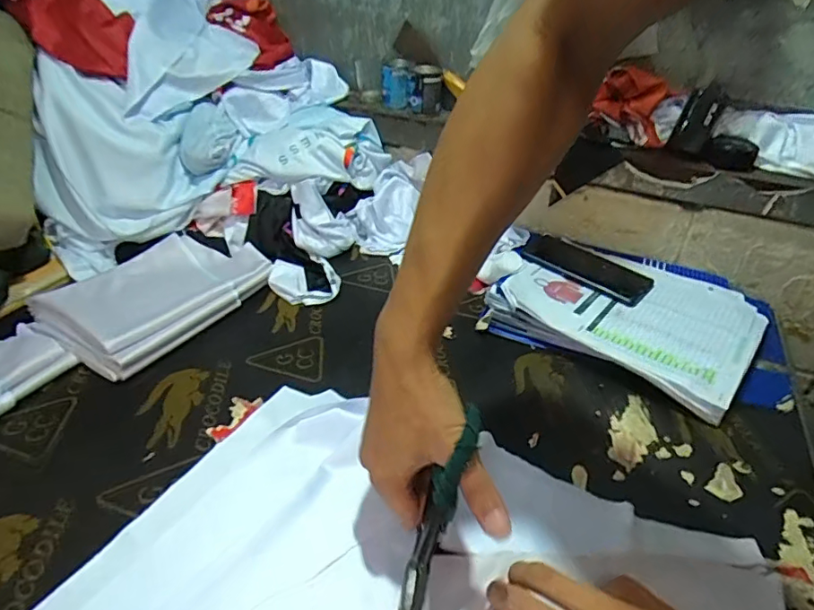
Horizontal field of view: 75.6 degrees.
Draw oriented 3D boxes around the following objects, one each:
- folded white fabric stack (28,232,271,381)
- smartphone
[{"bbox_3d":[-0.312,-0.017,0.667,0.181,0.035,0.263,19,37,21],"label":"folded white fabric stack"},{"bbox_3d":[0.251,-0.056,0.719,0.163,0.013,0.092,35,46,29],"label":"smartphone"}]

